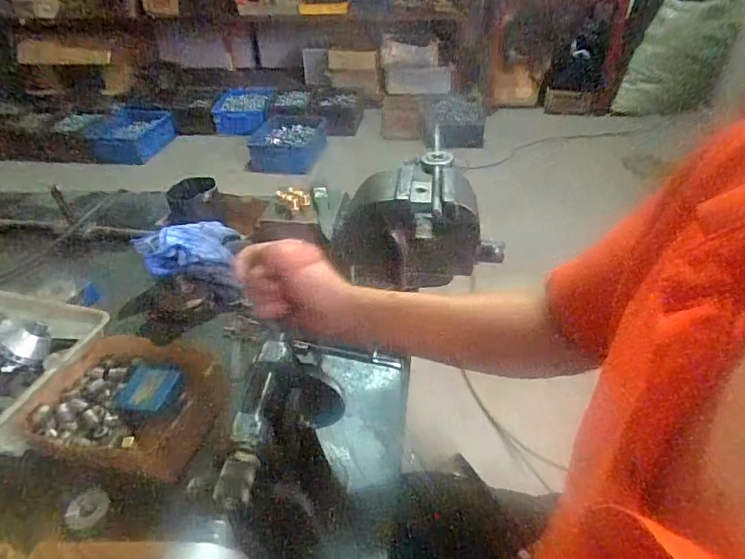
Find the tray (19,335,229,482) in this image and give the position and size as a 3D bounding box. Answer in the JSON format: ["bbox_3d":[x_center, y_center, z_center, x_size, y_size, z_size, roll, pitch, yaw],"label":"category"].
[{"bbox_3d":[-0.259,0.129,0.517,0.192,0.055,0.145,3,39,8],"label":"tray"}]

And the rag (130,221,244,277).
[{"bbox_3d":[-0.263,-0.047,0.670,0.145,0.040,0.090,-10,39,-8],"label":"rag"}]

